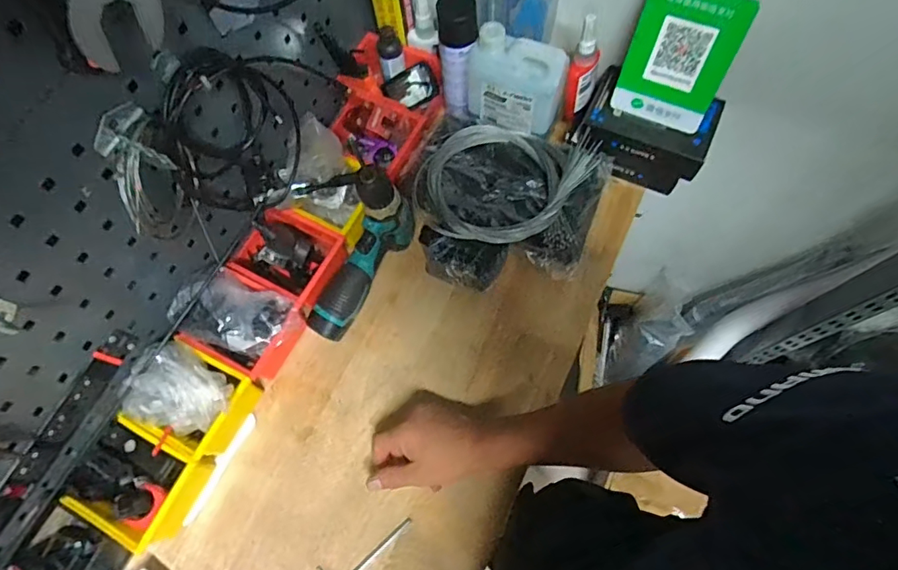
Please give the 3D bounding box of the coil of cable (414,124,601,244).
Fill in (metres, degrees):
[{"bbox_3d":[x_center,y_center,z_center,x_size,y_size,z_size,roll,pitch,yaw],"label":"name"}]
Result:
[{"bbox_3d":[0.070,-0.137,0.685,0.228,0.031,0.173,11,70,7],"label":"coil of cable"}]

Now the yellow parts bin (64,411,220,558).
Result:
[{"bbox_3d":[-0.359,0.227,0.603,0.130,0.065,0.106,26,72,12],"label":"yellow parts bin"}]

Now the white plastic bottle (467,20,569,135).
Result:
[{"bbox_3d":[0.081,-0.252,0.659,0.118,0.131,0.044,32,74,14],"label":"white plastic bottle"}]

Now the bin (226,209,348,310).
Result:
[{"bbox_3d":[-0.212,-0.031,0.703,0.140,0.086,0.107,24,71,11],"label":"bin"}]

